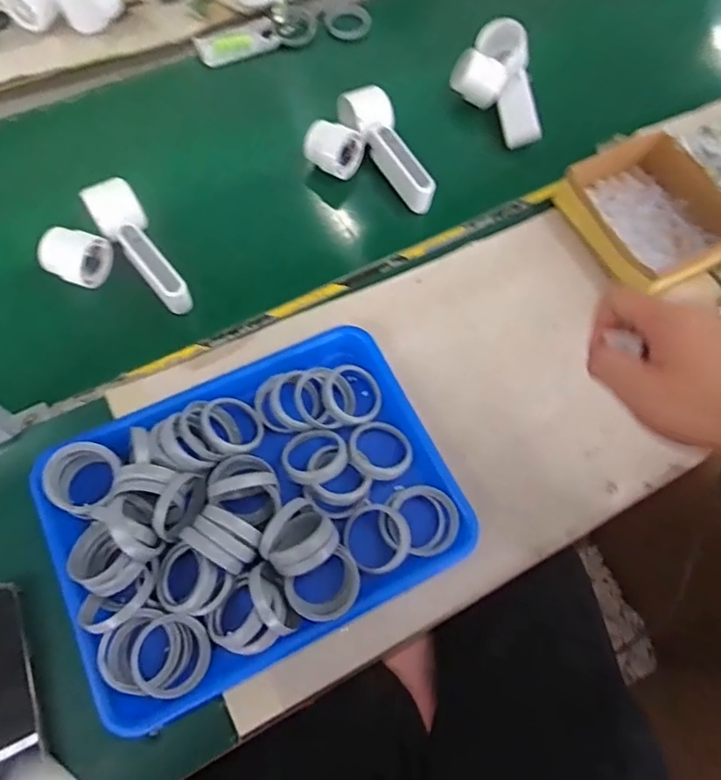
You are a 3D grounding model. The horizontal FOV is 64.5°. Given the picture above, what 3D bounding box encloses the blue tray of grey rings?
[{"bbox_3d":[-0.090,0.096,0.492,0.329,0.058,0.252,-25,72,-12],"label":"blue tray of grey rings"}]

